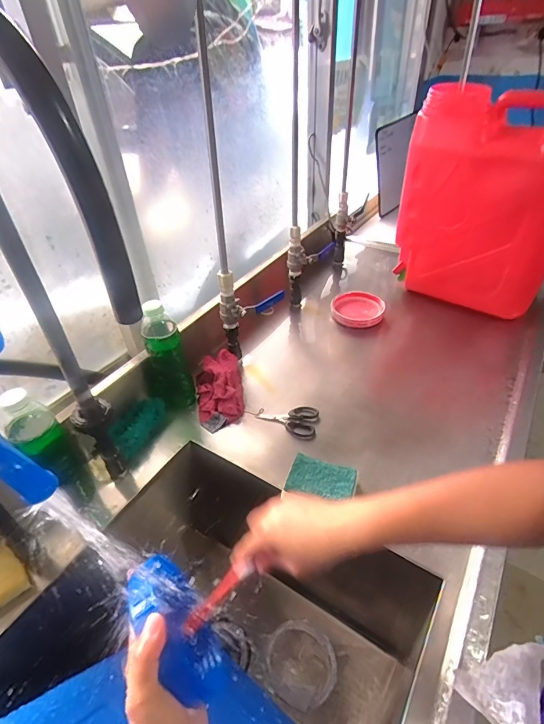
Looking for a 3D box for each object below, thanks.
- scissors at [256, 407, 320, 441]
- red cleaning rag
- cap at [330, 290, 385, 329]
[{"bbox_3d":[0.026,0.103,0.695,0.105,0.012,0.067,5,41,10],"label":"scissors"},{"bbox_3d":[-0.098,0.051,0.740,0.084,0.057,0.156,-8,40,-5],"label":"red cleaning rag"},{"bbox_3d":[0.199,-0.123,0.932,0.118,0.025,0.115,-2,44,2],"label":"cap"}]

